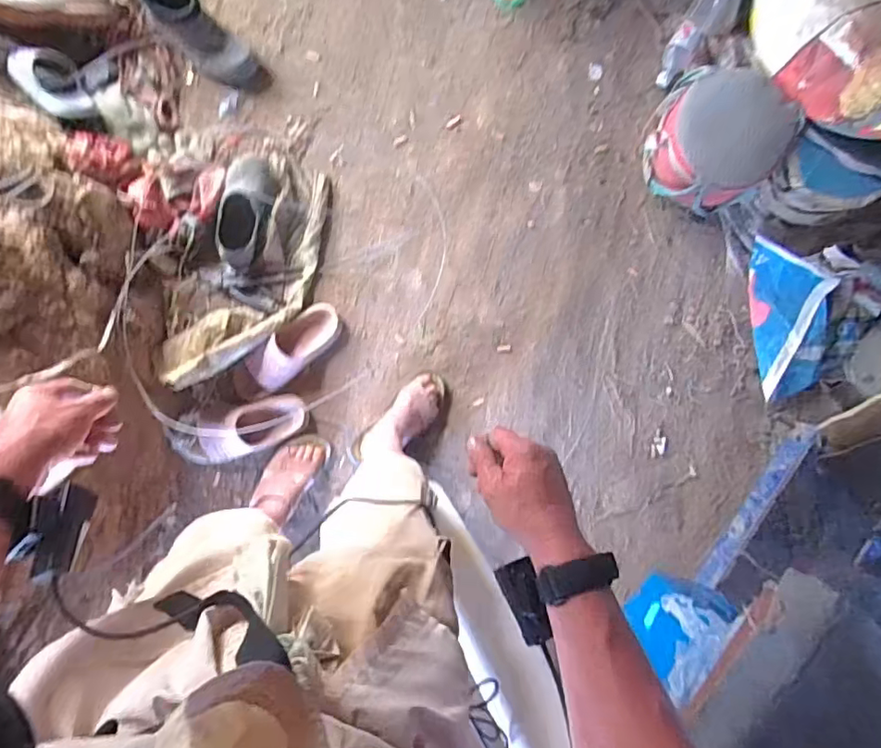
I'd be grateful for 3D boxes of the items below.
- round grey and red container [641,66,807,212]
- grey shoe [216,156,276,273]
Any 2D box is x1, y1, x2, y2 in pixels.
[{"bbox_3d":[0.619,-0.501,1.227,0.262,0.251,0.242,7,95,-9],"label":"round grey and red container"},{"bbox_3d":[-0.430,-0.364,1.248,0.112,0.083,0.258,9,92,-7],"label":"grey shoe"}]

